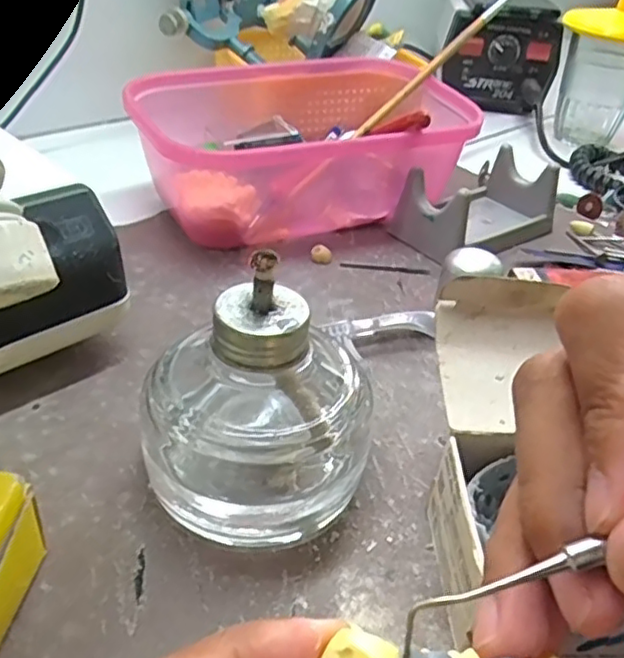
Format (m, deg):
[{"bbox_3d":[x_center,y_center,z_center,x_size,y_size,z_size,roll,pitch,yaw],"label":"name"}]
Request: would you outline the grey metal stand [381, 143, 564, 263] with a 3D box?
[{"bbox_3d":[0.099,-0.075,0.384,0.100,0.037,0.063,-26,46,-33],"label":"grey metal stand"}]

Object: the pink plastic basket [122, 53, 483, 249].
[{"bbox_3d":[-0.001,-0.110,0.395,0.194,0.067,0.134,-12,40,-19],"label":"pink plastic basket"}]

